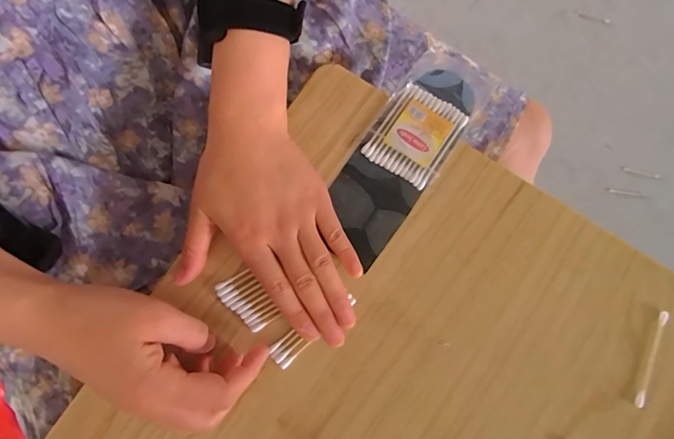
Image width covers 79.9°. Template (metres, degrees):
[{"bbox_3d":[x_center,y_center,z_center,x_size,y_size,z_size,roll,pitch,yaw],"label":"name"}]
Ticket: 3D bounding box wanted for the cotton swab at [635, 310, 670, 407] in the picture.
[{"bbox_3d":[0.228,0.101,0.291,0.008,0.004,0.071,22,80,4],"label":"cotton swab"}]

